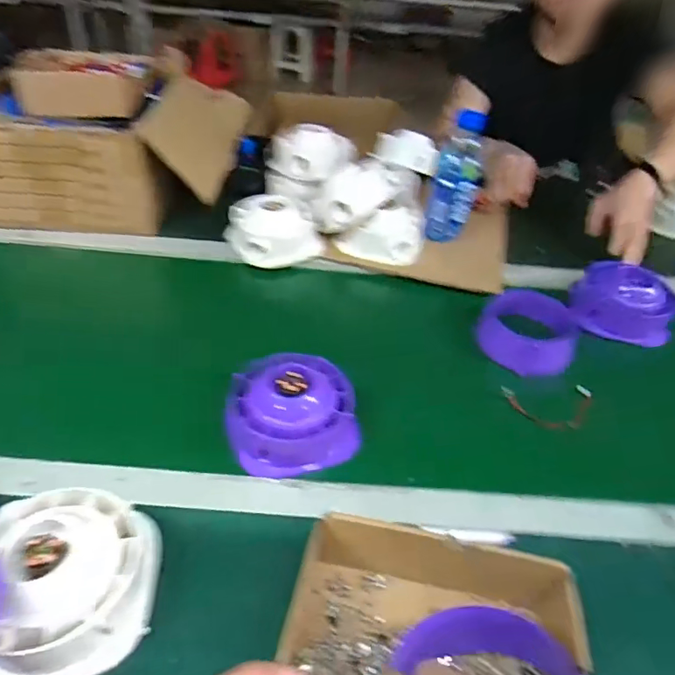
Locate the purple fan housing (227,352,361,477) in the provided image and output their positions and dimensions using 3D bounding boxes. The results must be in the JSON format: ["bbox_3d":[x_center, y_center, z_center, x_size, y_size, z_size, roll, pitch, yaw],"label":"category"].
[{"bbox_3d":[-0.053,0.077,0.574,0.139,0.103,0.111,-6,41,-14],"label":"purple fan housing"}]

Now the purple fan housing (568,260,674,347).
[{"bbox_3d":[0.440,-0.062,0.793,0.135,0.076,0.122,15,41,11],"label":"purple fan housing"}]

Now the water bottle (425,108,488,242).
[{"bbox_3d":[0.191,-0.245,0.860,0.072,0.181,0.065,11,40,6],"label":"water bottle"}]

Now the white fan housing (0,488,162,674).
[{"bbox_3d":[-0.215,0.185,0.404,0.132,0.071,0.132,4,40,-3],"label":"white fan housing"}]

